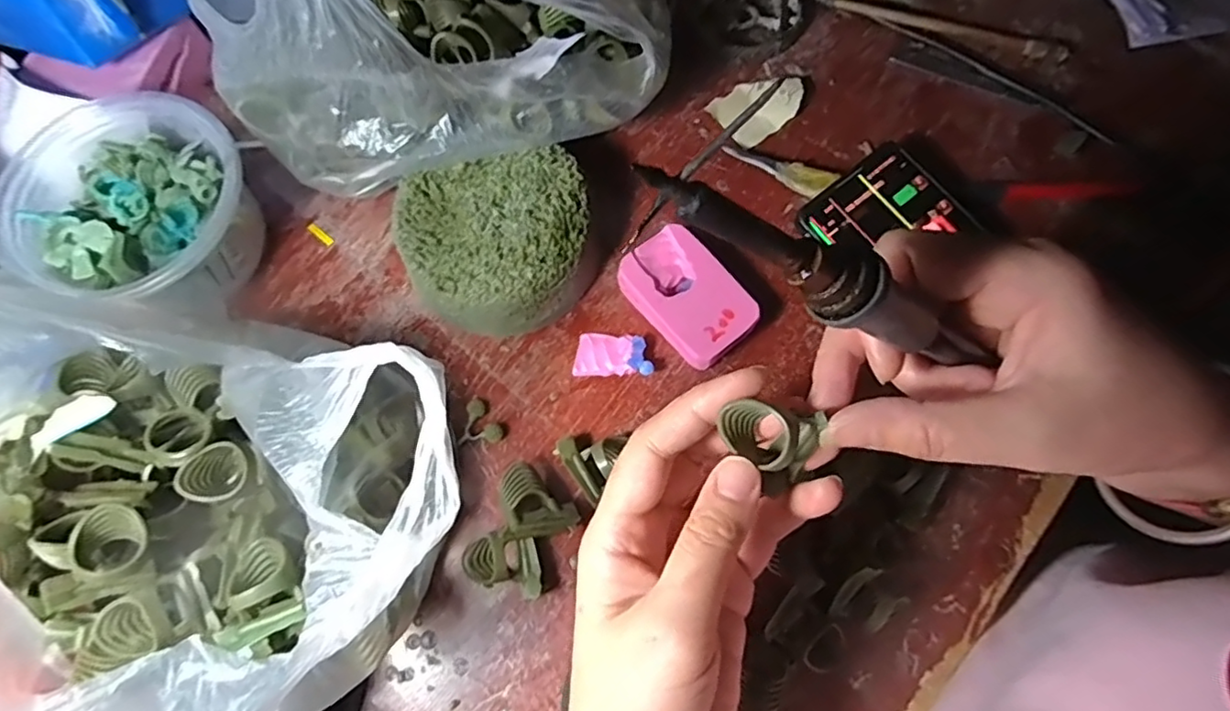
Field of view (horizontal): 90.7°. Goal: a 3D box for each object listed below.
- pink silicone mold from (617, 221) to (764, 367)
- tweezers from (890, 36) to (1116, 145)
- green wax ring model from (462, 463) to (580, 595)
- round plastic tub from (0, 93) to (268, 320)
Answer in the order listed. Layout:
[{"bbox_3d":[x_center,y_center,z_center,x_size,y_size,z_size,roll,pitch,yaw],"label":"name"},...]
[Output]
[{"bbox_3d":[0.038,-0.030,0.325,0.048,0.022,0.070,-40,76,-10],"label":"pink silicone mold"},{"bbox_3d":[0.233,-0.162,0.364,0.126,0.008,0.022,31,76,10],"label":"tweezers"},{"bbox_3d":[-0.045,0.084,0.291,0.041,0.026,0.055,28,76,9],"label":"green wax ring model"},{"bbox_3d":[-0.249,-0.076,0.321,0.117,0.057,0.112,0,73,1],"label":"round plastic tub"}]

